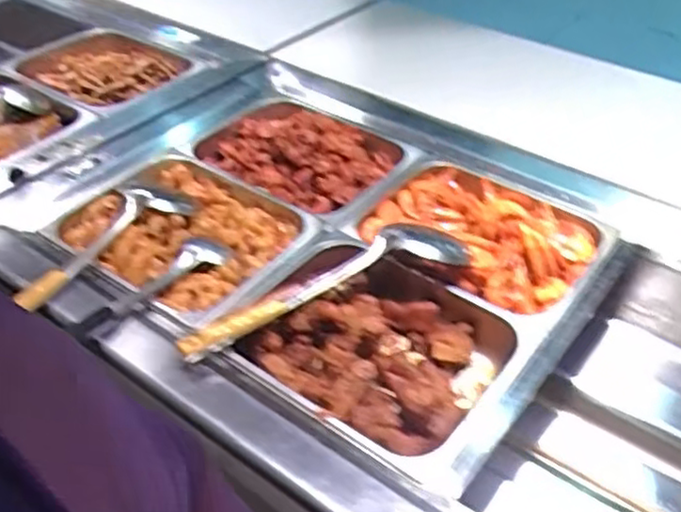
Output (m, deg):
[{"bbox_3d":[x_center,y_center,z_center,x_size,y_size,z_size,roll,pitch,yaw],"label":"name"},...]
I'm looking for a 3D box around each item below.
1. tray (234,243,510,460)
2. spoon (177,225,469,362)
[{"bbox_3d":[0.042,0.112,0.837,0.279,0.101,0.240,20,44,21],"label":"tray"},{"bbox_3d":[-0.021,0.037,0.859,0.375,0.060,0.107,-21,45,-23],"label":"spoon"}]

